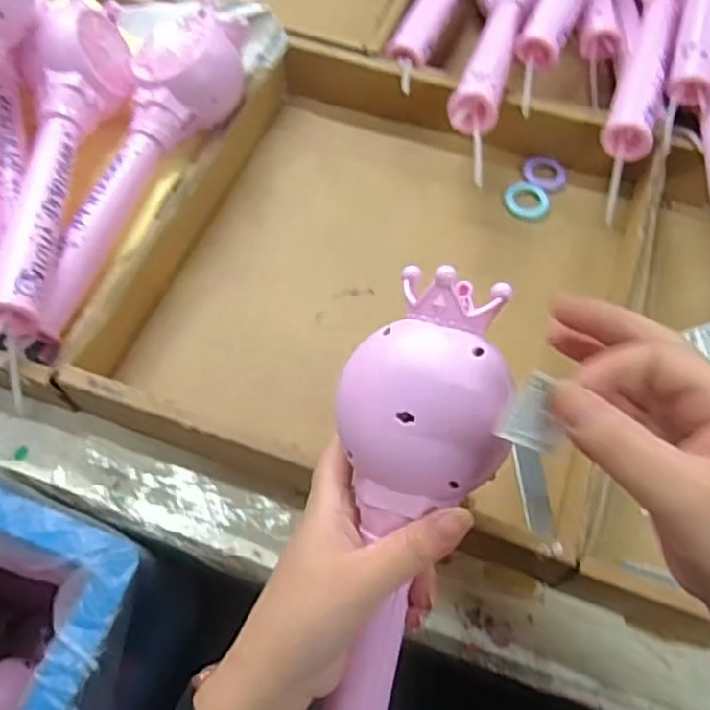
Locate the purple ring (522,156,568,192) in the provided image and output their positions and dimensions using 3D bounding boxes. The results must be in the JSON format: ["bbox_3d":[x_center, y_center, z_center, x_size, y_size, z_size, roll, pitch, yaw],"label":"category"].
[{"bbox_3d":[0.169,-0.162,0.605,0.042,0.004,0.033,38,68,18],"label":"purple ring"}]

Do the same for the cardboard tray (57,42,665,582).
[{"bbox_3d":[0.023,-0.066,0.522,0.355,0.065,0.359,19,63,10],"label":"cardboard tray"}]

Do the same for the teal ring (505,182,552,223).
[{"bbox_3d":[0.149,-0.134,0.589,0.039,0.004,0.041,4,62,2],"label":"teal ring"}]

